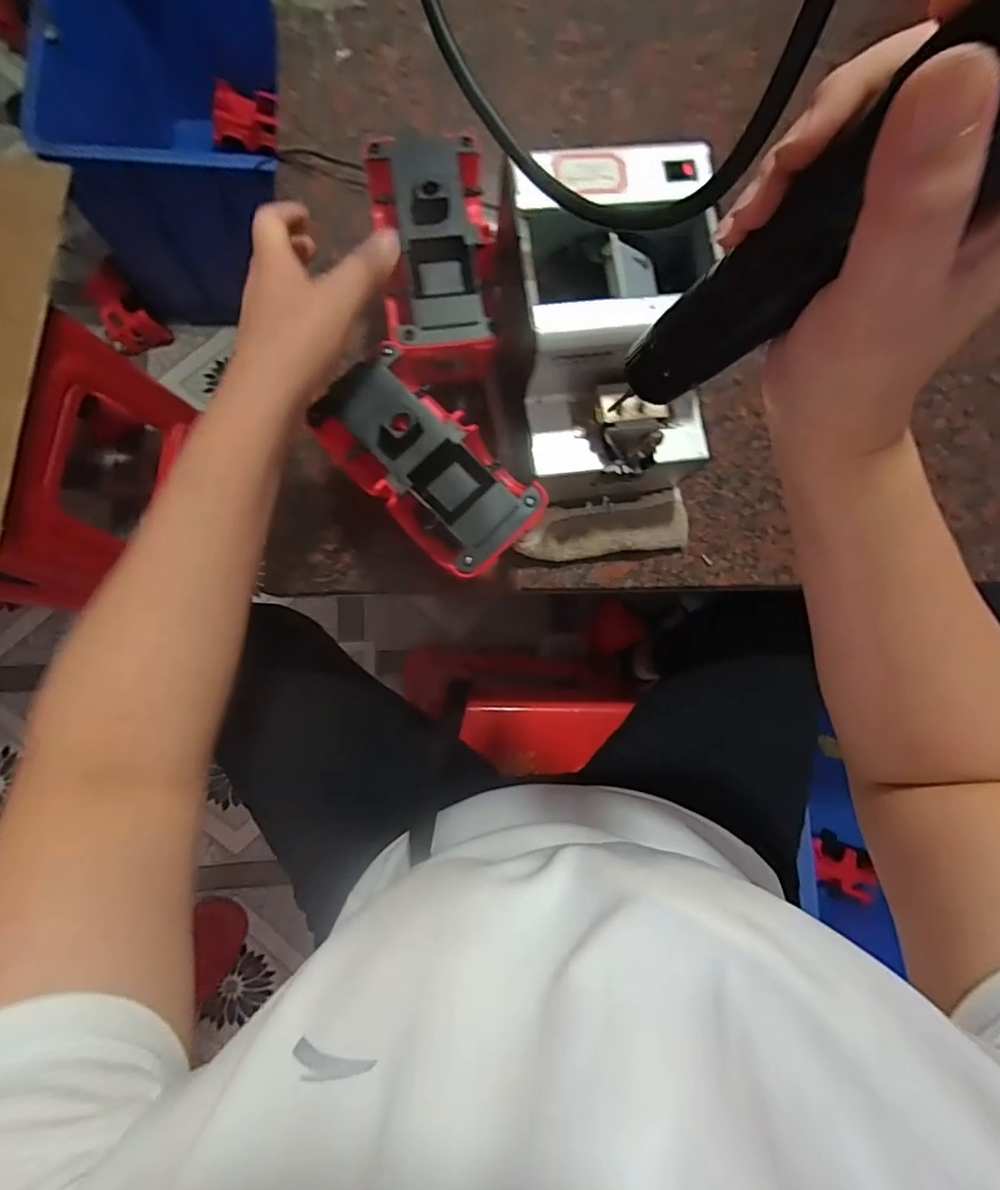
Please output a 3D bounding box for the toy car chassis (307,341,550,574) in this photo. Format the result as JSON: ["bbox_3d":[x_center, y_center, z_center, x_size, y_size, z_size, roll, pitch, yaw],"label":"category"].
[{"bbox_3d":[-0.047,-0.085,0.356,0.149,0.037,0.078,42,82,2],"label":"toy car chassis"}]

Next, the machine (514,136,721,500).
[{"bbox_3d":[0.068,-0.165,0.387,0.122,0.149,0.183,-9,83,-5],"label":"machine"}]

